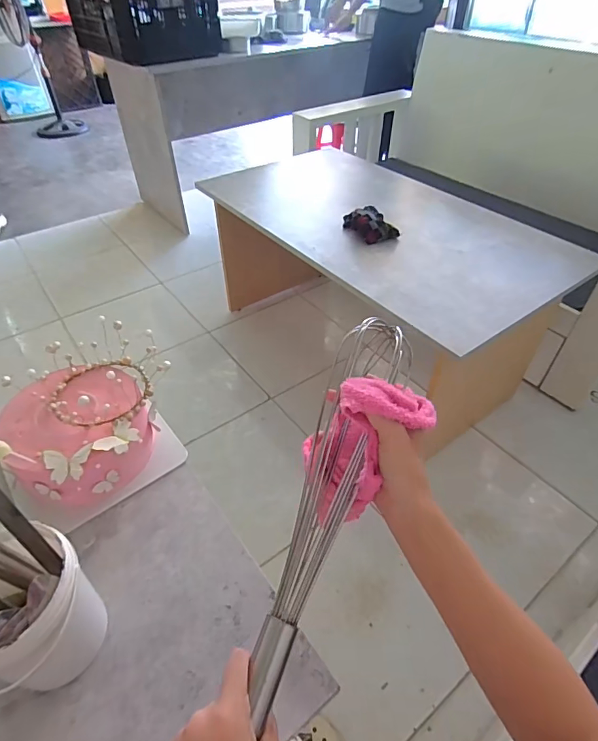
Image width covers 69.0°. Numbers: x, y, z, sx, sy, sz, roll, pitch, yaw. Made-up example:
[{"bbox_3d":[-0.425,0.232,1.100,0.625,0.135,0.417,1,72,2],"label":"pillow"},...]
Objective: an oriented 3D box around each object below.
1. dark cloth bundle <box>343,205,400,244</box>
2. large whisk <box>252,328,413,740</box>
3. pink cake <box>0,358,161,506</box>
[{"bbox_3d":[0.175,-0.365,1.087,0.097,0.057,0.145,-14,46,-14],"label":"dark cloth bundle"},{"bbox_3d":[0.033,0.082,0.363,0.068,0.054,0.340,14,59,14],"label":"large whisk"},{"bbox_3d":[-0.280,0.073,0.571,0.184,0.102,0.164,-30,51,-28],"label":"pink cake"}]

